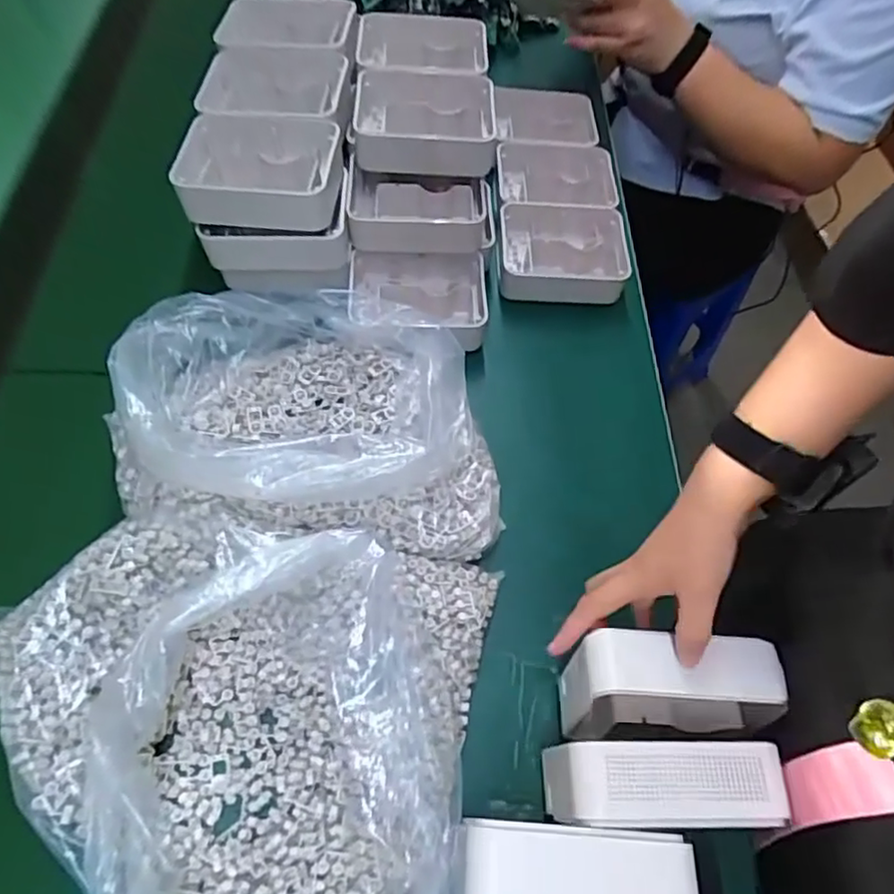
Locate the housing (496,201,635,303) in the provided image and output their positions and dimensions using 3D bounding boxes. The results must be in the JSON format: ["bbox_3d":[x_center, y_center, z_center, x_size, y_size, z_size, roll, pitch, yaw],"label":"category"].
[{"bbox_3d":[0.119,-0.197,0.640,0.128,0.042,0.101,-1,62,-4],"label":"housing"}]

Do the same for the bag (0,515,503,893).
[{"bbox_3d":[-0.142,0.161,0.388,0.319,0.096,0.264,11,62,3],"label":"bag"}]

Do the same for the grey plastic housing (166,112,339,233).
[{"bbox_3d":[-0.158,-0.235,0.531,0.134,0.041,0.104,-1,62,-4],"label":"grey plastic housing"}]

